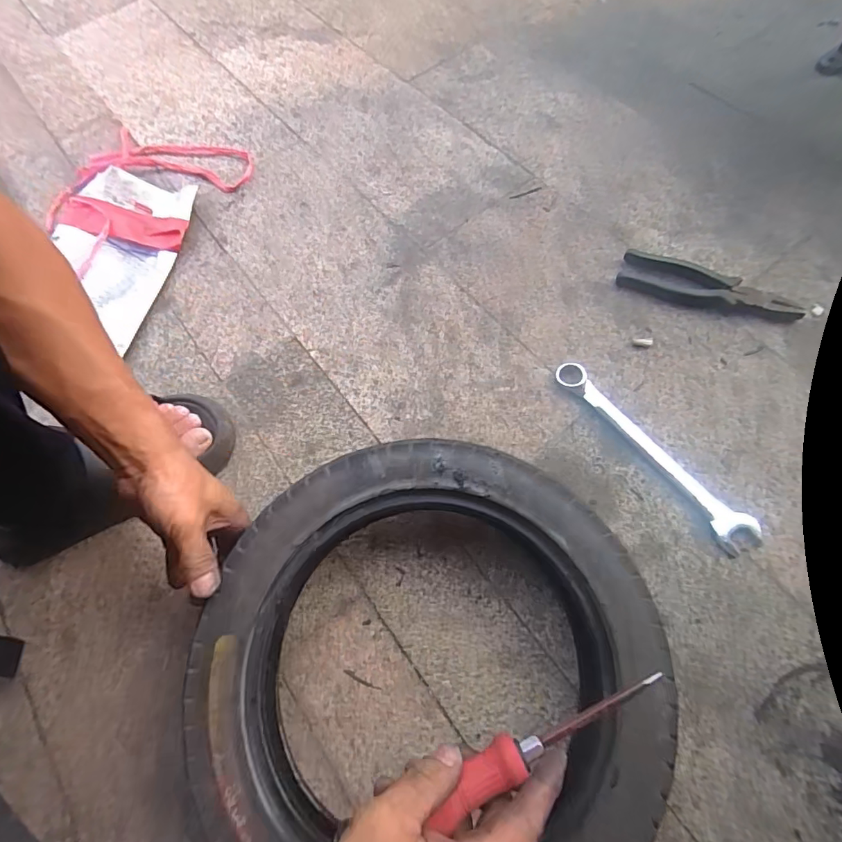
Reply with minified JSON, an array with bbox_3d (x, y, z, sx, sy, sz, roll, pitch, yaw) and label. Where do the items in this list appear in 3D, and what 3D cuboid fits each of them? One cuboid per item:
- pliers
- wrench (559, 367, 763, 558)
[{"bbox_3d":[0.335,-0.153,0.549,0.196,0.018,0.051,22,70,12],"label":"pliers"},{"bbox_3d":[0.238,0.027,0.483,0.042,0.006,0.239,-35,69,-11],"label":"wrench"}]

